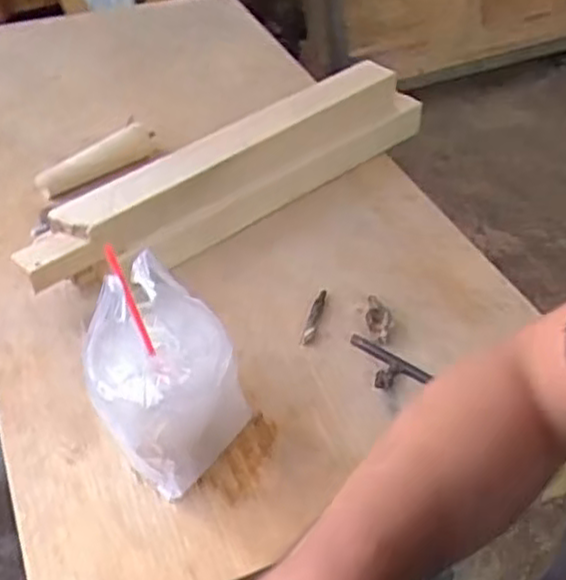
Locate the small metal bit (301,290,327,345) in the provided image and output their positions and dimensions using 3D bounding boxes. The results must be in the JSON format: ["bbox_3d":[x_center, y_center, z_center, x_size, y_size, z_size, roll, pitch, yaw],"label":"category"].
[{"bbox_3d":[0.035,0.028,0.840,0.013,0.007,0.078,10,44,10],"label":"small metal bit"}]

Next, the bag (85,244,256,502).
[{"bbox_3d":[-0.100,0.084,0.652,0.123,0.207,0.102,-28,50,-27],"label":"bag"}]

